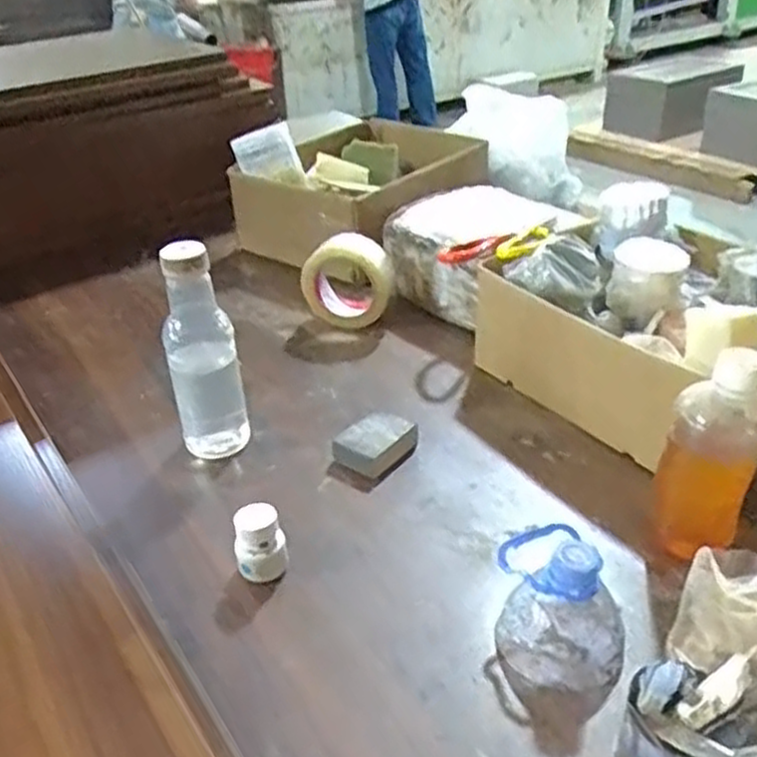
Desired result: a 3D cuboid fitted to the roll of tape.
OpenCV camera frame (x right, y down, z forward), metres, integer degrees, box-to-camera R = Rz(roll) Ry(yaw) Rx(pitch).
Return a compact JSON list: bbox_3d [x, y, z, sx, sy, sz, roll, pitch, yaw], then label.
[{"bbox_3d":[-0.037,-0.123,0.964,0.110,0.104,0.061,4,34,9],"label":"roll of tape"}]

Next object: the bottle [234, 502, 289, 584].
[{"bbox_3d":[-0.095,0.132,0.628,0.038,0.059,0.031,-16,34,-20],"label":"bottle"}]

